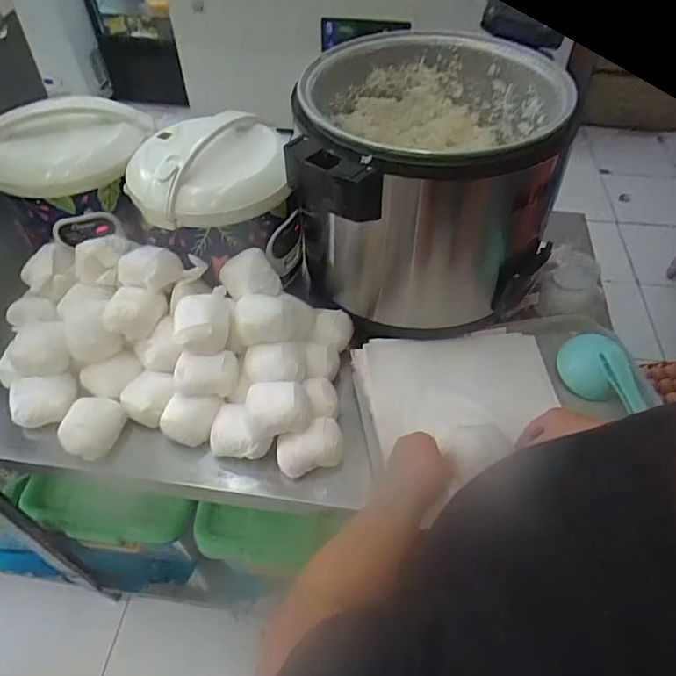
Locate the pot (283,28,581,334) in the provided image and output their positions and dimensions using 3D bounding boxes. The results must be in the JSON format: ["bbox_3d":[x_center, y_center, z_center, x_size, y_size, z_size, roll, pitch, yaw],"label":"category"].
[{"bbox_3d":[0.114,-0.220,0.759,0.329,0.302,0.296,0,50,1],"label":"pot"}]

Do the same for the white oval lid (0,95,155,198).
[{"bbox_3d":[-0.405,-0.289,0.777,0.244,0.080,0.127,-25,54,-19],"label":"white oval lid"}]

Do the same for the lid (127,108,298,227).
[{"bbox_3d":[-0.187,-0.242,0.740,0.220,0.078,0.173,-11,50,-8],"label":"lid"}]

